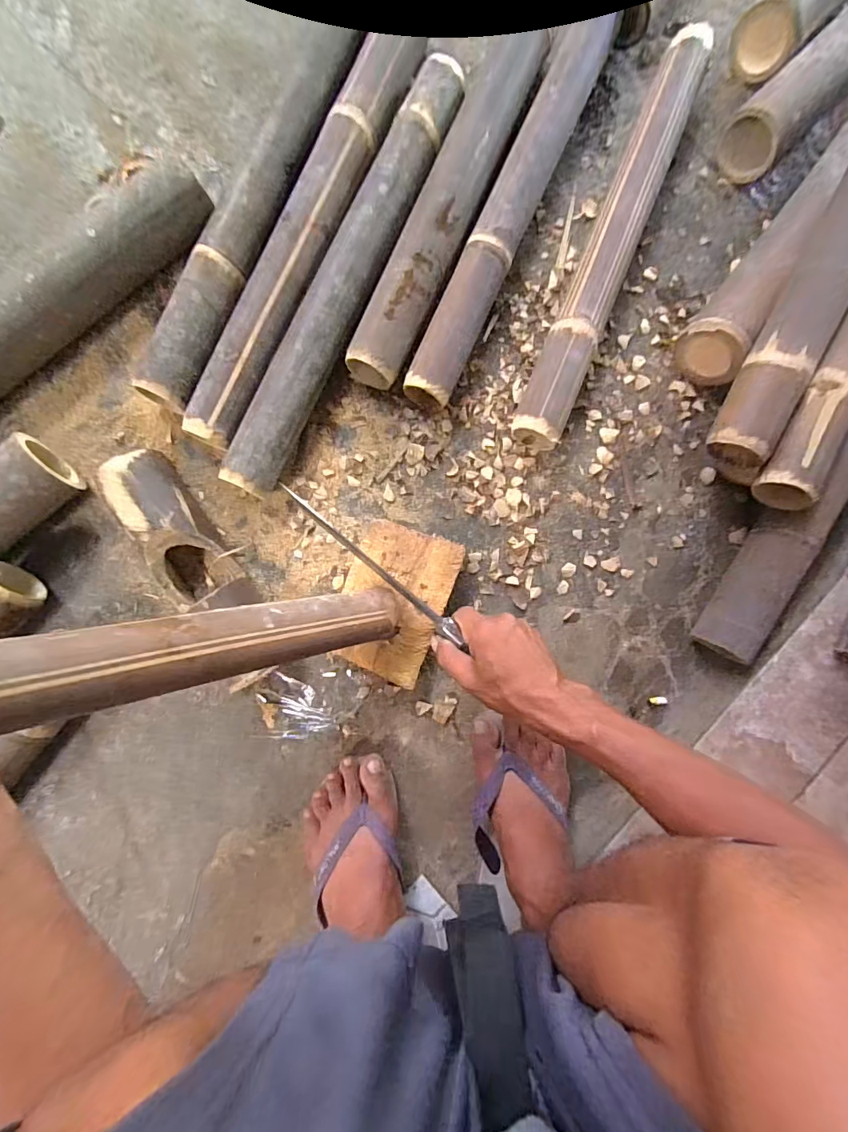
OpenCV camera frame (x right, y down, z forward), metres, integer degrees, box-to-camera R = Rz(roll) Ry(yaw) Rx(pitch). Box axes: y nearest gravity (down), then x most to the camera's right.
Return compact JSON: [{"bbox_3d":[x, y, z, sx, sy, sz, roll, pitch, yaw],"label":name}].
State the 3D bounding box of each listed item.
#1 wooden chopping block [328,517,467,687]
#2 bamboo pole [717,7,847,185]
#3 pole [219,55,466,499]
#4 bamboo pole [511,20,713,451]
[{"bbox_3d":[-0.034,0.039,0.531,0.117,0.043,0.171,20,88,-4],"label":"wooden chopping block"},{"bbox_3d":[0.614,-0.734,0.586,0.610,0.081,0.074,-45,92,-4],"label":"bamboo pole"},{"bbox_3d":[-0.086,-0.331,0.529,0.064,0.053,0.543,26,87,-4],"label":"pole"},{"bbox_3d":[0.231,-0.398,0.555,0.062,0.060,0.539,23,88,-4],"label":"bamboo pole"}]

